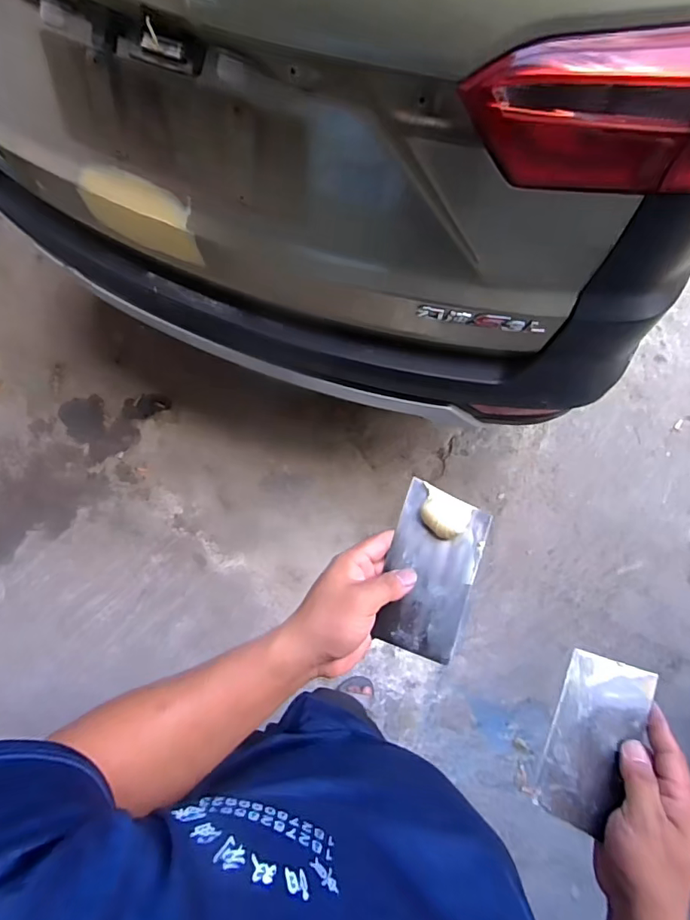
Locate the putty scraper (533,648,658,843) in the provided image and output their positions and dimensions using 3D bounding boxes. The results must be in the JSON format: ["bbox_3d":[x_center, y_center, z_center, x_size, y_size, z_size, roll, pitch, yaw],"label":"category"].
[{"bbox_3d":[0.208,0.230,0.407,0.072,0.009,0.131,24,71,6],"label":"putty scraper"}]

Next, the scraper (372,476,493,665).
[{"bbox_3d":[0.075,0.092,0.412,0.072,0.025,0.137,10,83,2],"label":"scraper"}]

